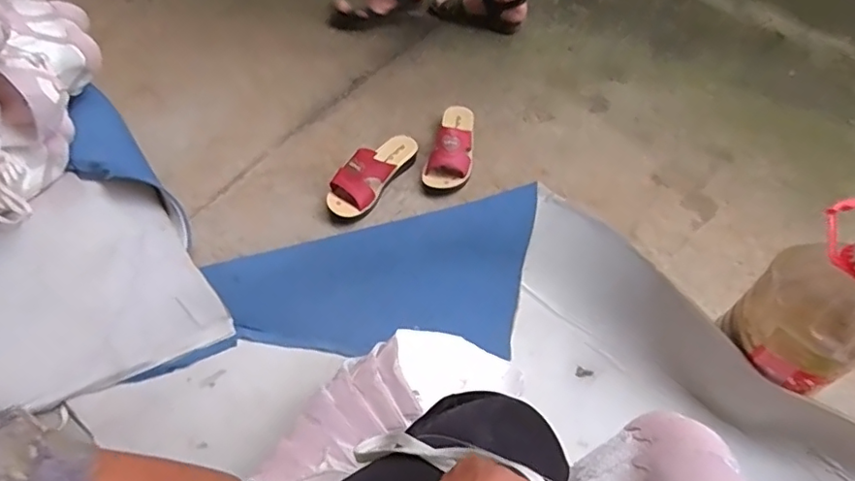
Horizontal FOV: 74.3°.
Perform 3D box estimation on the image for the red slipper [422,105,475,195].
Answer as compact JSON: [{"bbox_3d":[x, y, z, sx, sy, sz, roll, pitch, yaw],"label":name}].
[{"bbox_3d":[0.048,-0.194,1.099,0.088,0.072,0.218,8,55,4],"label":"red slipper"}]

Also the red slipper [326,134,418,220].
[{"bbox_3d":[-0.103,-0.130,1.057,0.080,0.063,0.218,29,59,18],"label":"red slipper"}]

